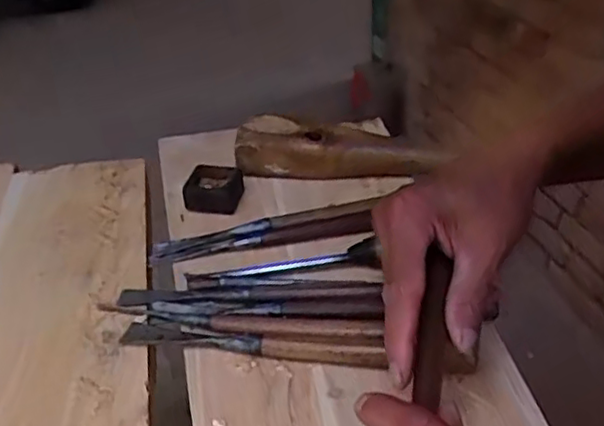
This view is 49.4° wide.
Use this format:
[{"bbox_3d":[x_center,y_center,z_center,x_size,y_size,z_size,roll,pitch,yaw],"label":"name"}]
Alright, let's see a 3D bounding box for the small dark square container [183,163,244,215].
[{"bbox_3d":[-0.086,-0.025,0.634,0.054,0.028,0.043,12,36,18],"label":"small dark square container"}]

